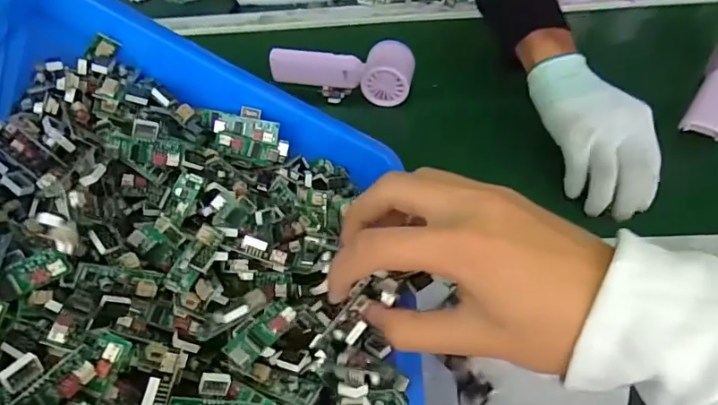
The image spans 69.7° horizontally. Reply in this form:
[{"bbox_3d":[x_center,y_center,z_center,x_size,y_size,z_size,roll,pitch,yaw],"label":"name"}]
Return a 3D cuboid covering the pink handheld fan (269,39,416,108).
[{"bbox_3d":[-0.018,-0.157,0.605,0.162,0.058,0.048,12,50,15],"label":"pink handheld fan"}]

